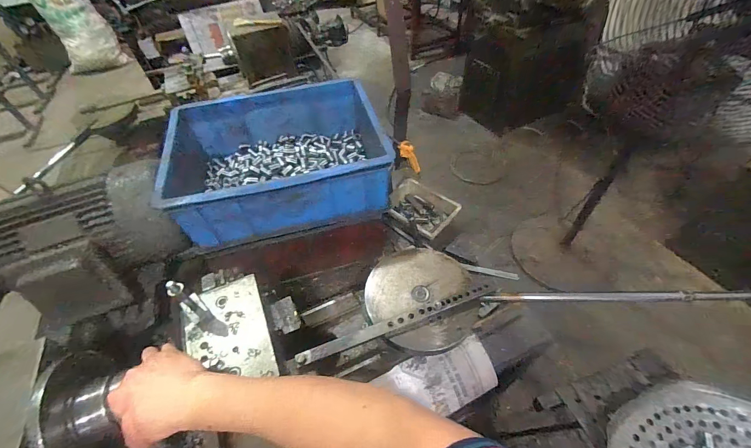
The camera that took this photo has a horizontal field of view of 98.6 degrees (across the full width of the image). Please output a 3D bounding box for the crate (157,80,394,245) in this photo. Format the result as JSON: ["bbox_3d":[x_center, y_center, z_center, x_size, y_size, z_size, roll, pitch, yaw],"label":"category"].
[{"bbox_3d":[-0.203,-0.134,0.676,0.412,0.143,0.325,-16,50,-9],"label":"crate"}]

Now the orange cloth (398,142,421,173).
[{"bbox_3d":[0.108,-0.202,0.980,0.038,0.127,0.026,-22,46,20],"label":"orange cloth"}]

